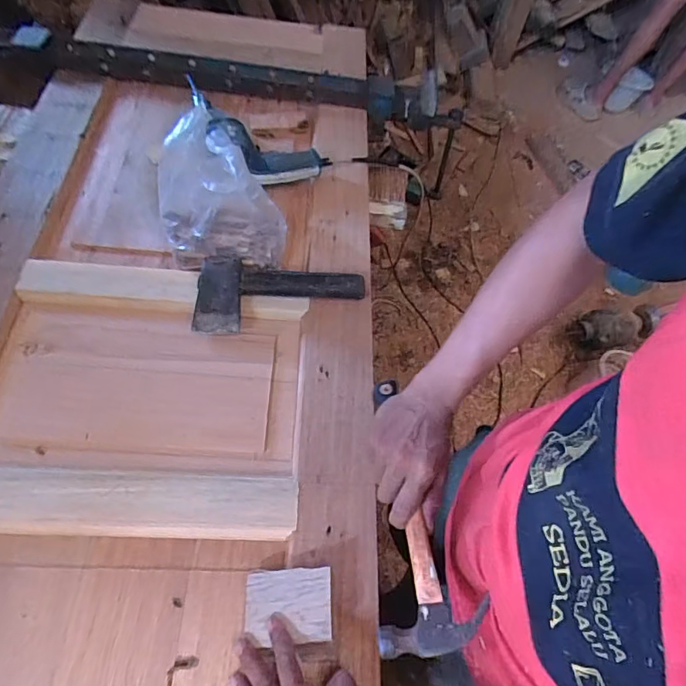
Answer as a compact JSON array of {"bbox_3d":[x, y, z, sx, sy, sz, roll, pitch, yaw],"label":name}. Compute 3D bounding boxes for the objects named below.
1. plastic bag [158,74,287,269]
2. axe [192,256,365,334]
[{"bbox_3d":[-0.182,-0.223,0.707,0.171,0.168,0.174,-9,62,-9],"label":"plastic bag"},{"bbox_3d":[-0.087,-0.067,0.714,0.247,0.036,0.114,1,61,-3],"label":"axe"}]

